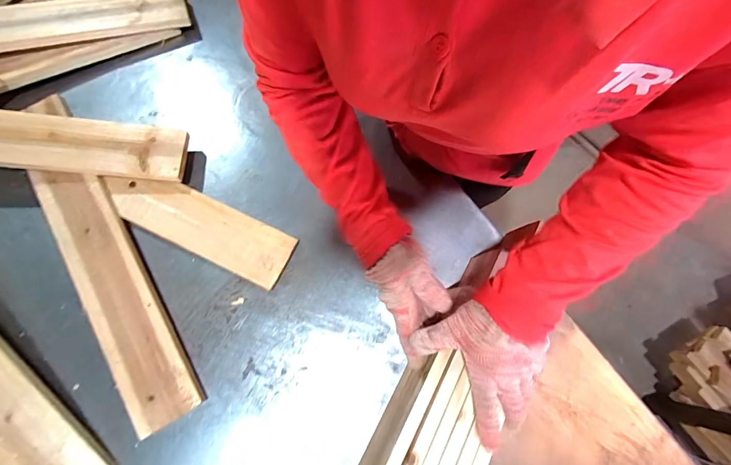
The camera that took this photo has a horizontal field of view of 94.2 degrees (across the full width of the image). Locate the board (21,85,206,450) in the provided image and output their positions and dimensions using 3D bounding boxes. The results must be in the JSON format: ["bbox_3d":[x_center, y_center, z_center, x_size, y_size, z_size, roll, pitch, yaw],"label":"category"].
[{"bbox_3d":[-0.357,0.024,0.452,0.080,0.012,0.473,-30,79,-12],"label":"board"}]

